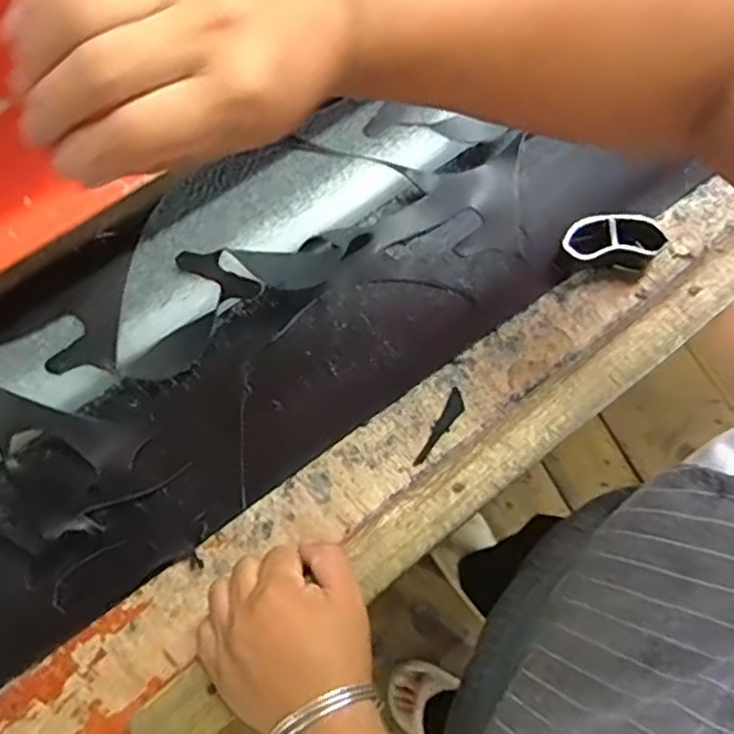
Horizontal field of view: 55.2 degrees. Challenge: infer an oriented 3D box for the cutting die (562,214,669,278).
[{"bbox_3d":[0.190,-0.094,0.549,0.080,0.044,0.035,0,72,-1],"label":"cutting die"}]

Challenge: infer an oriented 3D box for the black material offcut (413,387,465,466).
[{"bbox_3d":[0.055,0.046,0.518,0.014,0.004,0.065,29,74,8],"label":"black material offcut"}]

